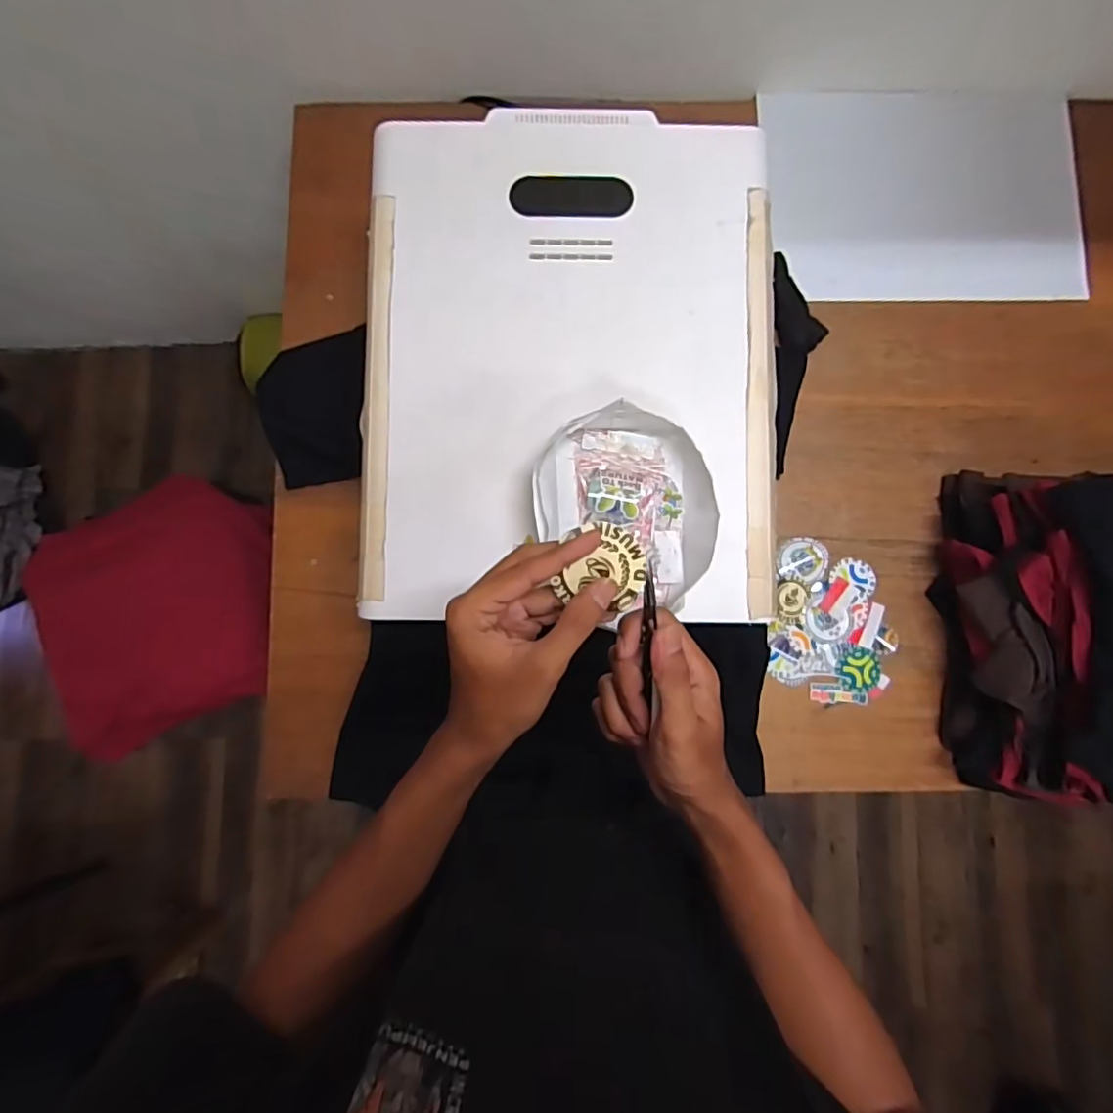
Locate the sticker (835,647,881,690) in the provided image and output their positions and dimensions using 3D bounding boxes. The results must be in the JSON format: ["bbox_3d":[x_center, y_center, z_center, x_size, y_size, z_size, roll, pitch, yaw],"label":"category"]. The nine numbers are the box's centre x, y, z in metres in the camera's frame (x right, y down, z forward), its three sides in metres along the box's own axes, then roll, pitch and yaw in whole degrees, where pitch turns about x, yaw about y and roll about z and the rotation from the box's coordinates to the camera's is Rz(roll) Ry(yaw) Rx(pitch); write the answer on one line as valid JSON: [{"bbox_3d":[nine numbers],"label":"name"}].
[{"bbox_3d":[0.365,0.135,0.715,0.053,0.004,0.048,27,85,3],"label":"sticker"}]

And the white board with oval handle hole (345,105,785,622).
[{"bbox_3d":[0.012,-0.194,0.579,0.391,0.018,0.497,0,84,0],"label":"white board with oval handle hole"}]

